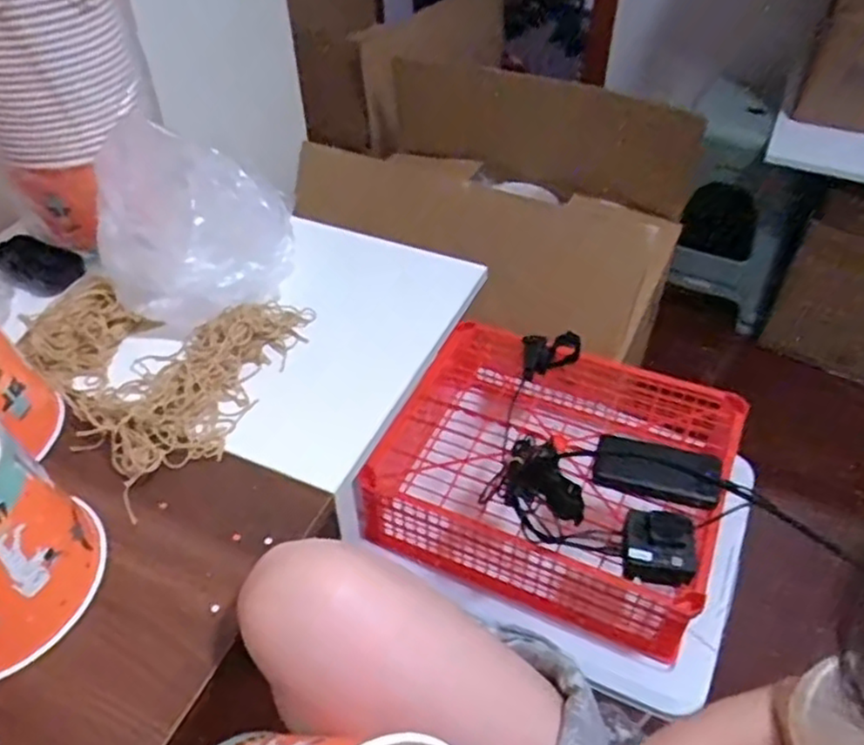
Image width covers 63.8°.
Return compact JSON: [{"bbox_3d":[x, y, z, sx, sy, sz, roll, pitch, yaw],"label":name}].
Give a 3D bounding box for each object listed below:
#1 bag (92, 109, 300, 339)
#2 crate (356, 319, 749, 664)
[{"bbox_3d":[-0.229,-0.141,0.678,0.127,0.161,0.161,24,51,22],"label":"bag"},{"bbox_3d":[0.176,0.127,0.979,0.437,0.175,0.357,18,49,17],"label":"crate"}]

